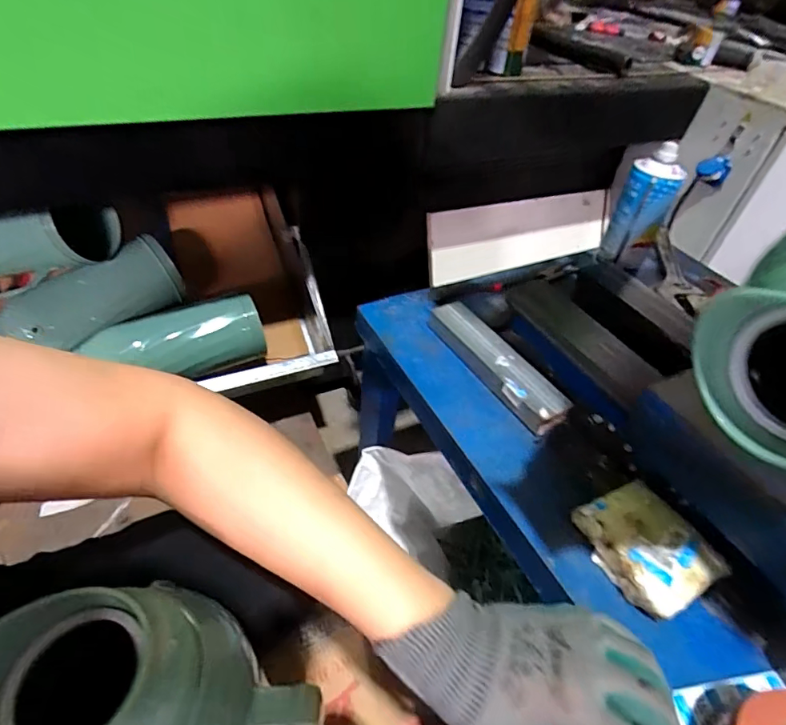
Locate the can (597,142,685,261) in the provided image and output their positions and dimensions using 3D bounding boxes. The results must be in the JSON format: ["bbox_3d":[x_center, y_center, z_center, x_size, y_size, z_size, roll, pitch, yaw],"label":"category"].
[{"bbox_3d":[0.326,-0.207,0.624,0.054,0.140,0.055,-13,48,-18],"label":"can"}]

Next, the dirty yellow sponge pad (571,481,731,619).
[{"bbox_3d":[0.217,0.157,0.404,0.082,0.032,0.096,-17,49,-22],"label":"dirty yellow sponge pad"}]

